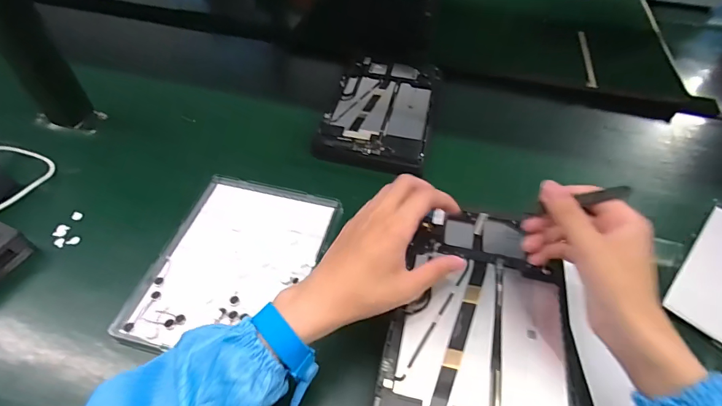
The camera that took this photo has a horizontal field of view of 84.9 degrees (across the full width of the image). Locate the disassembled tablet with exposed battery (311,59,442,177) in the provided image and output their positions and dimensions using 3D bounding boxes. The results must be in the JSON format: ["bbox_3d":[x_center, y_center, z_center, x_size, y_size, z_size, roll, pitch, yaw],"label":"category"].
[{"bbox_3d":[0.032,-0.142,0.593,0.153,0.013,0.252,12,50,7],"label":"disassembled tablet with exposed battery"}]

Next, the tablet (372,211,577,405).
[{"bbox_3d":[0.103,0.103,0.338,0.146,0.009,0.232,12,50,8],"label":"tablet"}]

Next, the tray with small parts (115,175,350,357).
[{"bbox_3d":[-0.130,0.061,0.423,0.166,0.014,0.207,12,50,7],"label":"tray with small parts"}]

